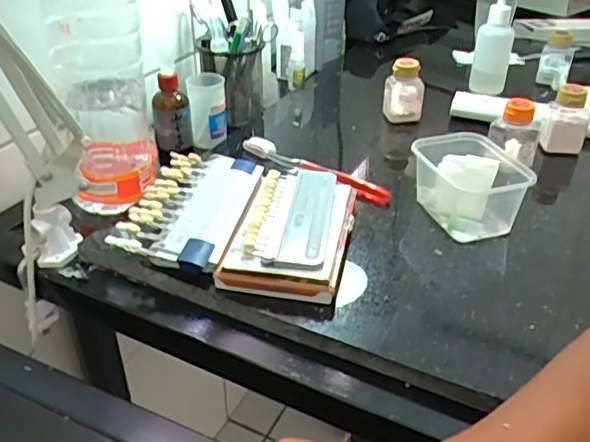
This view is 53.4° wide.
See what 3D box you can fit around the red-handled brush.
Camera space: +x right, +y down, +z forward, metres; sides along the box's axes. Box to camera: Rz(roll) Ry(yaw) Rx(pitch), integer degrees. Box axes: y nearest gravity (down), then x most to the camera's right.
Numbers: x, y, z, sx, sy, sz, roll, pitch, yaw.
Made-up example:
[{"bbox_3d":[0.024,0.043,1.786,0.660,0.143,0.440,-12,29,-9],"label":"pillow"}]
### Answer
[{"bbox_3d":[0.015,-0.058,0.617,0.187,0.021,0.027,27,42,34],"label":"red-handled brush"}]

